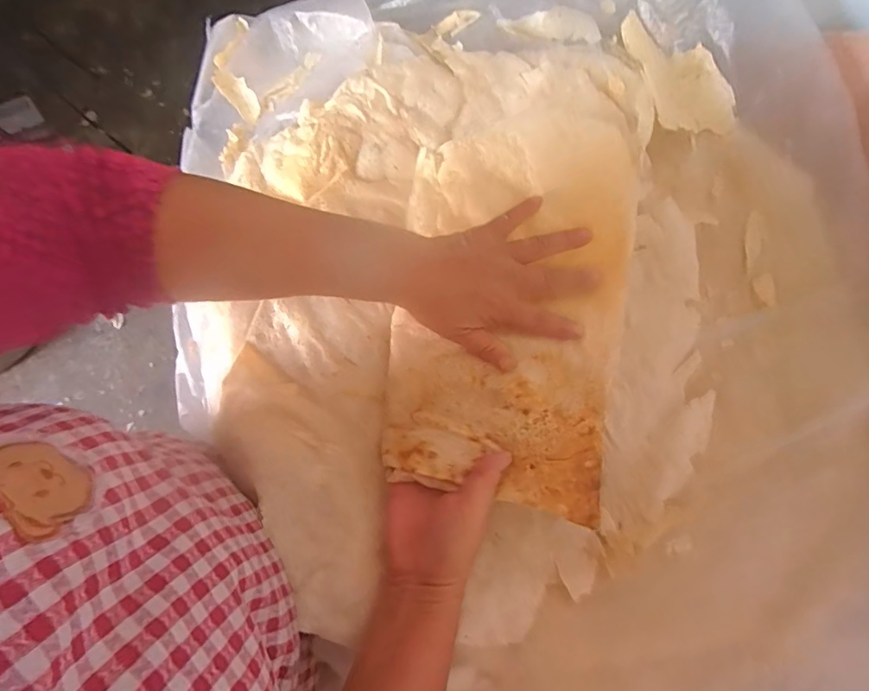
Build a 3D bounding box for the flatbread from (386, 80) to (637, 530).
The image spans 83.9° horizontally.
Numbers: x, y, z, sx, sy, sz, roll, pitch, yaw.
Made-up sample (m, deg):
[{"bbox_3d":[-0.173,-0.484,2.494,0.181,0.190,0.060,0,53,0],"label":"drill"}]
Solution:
[{"bbox_3d":[0.056,-0.039,0.395,0.182,0.038,0.337,7,83,14],"label":"flatbread"}]

